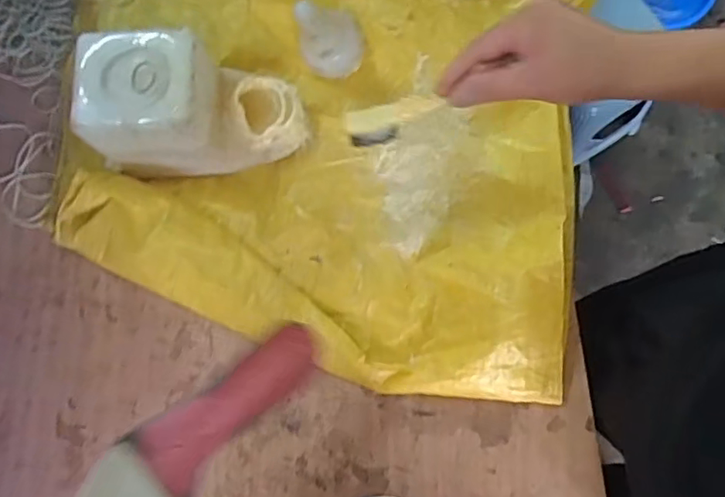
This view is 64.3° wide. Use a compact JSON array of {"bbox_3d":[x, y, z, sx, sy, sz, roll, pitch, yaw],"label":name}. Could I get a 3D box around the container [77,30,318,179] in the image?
[{"bbox_3d":[-0.165,-0.144,0.590,0.207,0.128,0.105,-1,77,1],"label":"container"}]

